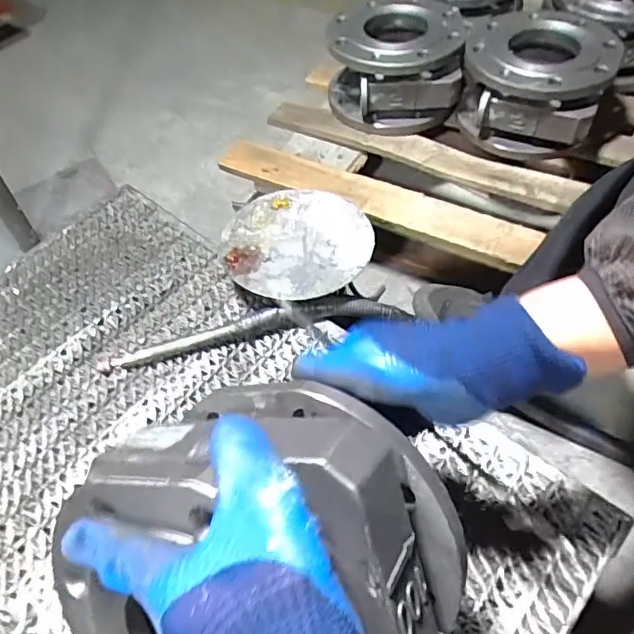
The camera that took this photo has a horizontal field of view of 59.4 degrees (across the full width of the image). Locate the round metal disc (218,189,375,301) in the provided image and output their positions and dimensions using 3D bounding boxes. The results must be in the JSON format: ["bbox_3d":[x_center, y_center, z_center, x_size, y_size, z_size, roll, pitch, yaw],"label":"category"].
[{"bbox_3d":[-0.025,-0.087,0.622,0.166,0.016,0.161,-2,53,3],"label":"round metal disc"}]

